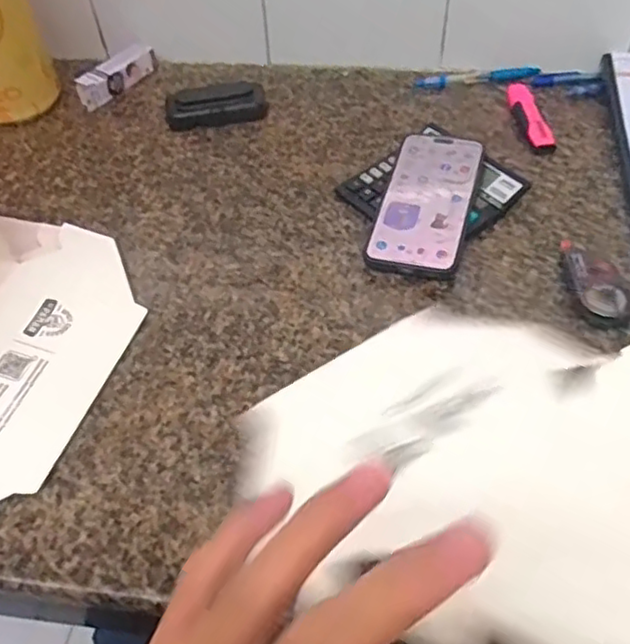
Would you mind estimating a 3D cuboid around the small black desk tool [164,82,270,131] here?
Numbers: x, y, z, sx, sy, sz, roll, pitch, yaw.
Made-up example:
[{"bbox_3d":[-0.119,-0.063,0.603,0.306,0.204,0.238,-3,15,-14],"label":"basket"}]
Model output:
[{"bbox_3d":[-0.106,-0.235,0.701,0.107,0.020,0.045,-12,53,-5],"label":"small black desk tool"}]

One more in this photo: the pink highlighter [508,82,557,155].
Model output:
[{"bbox_3d":[0.219,-0.211,0.670,0.022,0.014,0.104,-8,52,-2],"label":"pink highlighter"}]

